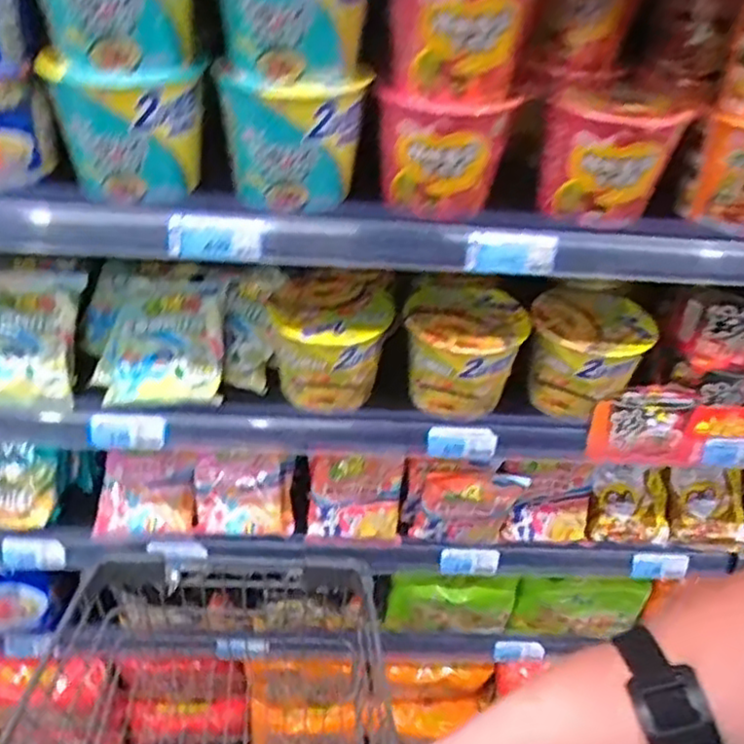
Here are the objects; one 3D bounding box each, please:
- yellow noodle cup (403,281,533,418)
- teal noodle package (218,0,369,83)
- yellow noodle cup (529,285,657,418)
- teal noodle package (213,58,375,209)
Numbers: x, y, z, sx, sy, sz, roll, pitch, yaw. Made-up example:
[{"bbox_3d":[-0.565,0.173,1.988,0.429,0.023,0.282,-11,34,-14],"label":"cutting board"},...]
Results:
[{"bbox_3d":[0.102,-0.023,0.809,0.128,0.109,0.126,3,39,-3],"label":"yellow noodle cup"},{"bbox_3d":[-0.062,-0.290,0.550,0.118,0.105,0.042,1,39,-5],"label":"teal noodle package"},{"bbox_3d":[0.243,-0.023,0.813,0.129,0.108,0.104,24,42,22],"label":"yellow noodle cup"},{"bbox_3d":[-0.070,-0.199,0.612,0.118,0.112,0.044,2,39,-4],"label":"teal noodle package"}]

